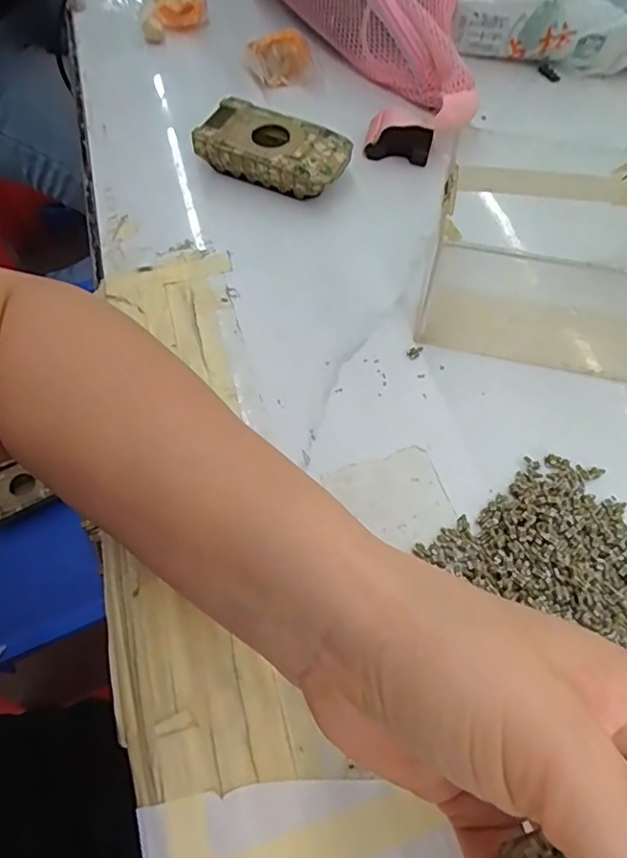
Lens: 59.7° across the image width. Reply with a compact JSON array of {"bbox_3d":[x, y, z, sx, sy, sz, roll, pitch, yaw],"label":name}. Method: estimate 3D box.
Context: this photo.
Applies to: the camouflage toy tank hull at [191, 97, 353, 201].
[{"bbox_3d":[-0.024,-0.181,0.361,0.094,0.030,0.048,22,64,12],"label":"camouflage toy tank hull"}]

